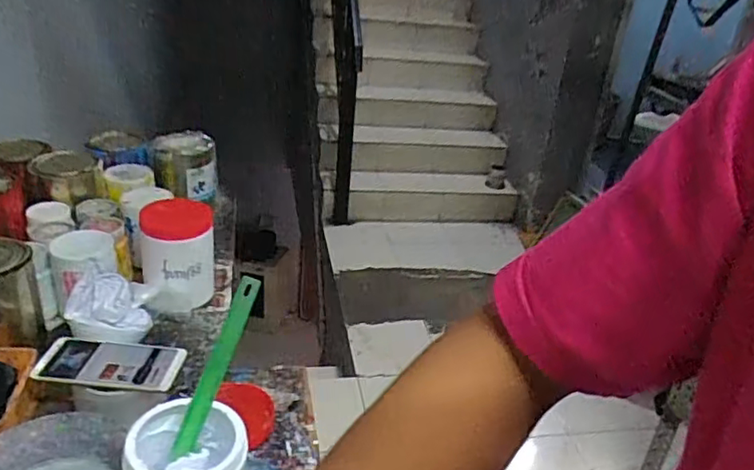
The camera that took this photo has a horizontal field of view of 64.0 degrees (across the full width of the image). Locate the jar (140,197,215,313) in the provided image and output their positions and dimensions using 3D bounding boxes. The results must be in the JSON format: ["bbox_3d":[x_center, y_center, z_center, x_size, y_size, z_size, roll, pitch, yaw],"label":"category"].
[{"bbox_3d":[-0.292,0.029,0.892,0.102,0.141,0.088,-5,30,-22],"label":"jar"}]

